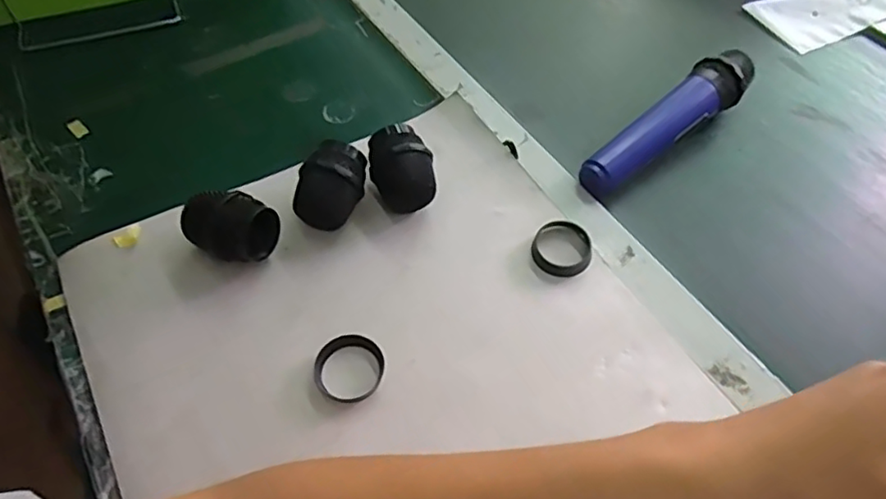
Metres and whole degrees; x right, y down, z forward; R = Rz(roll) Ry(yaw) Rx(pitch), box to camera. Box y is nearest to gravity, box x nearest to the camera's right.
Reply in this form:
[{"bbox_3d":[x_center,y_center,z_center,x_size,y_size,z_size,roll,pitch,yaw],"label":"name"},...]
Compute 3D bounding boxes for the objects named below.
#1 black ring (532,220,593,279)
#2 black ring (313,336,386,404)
[{"bbox_3d":[0.087,0.000,0.445,0.042,0.012,0.043,1,54,-2],"label":"black ring"},{"bbox_3d":[-0.060,0.075,0.388,0.044,0.009,0.043,1,54,-2],"label":"black ring"}]

